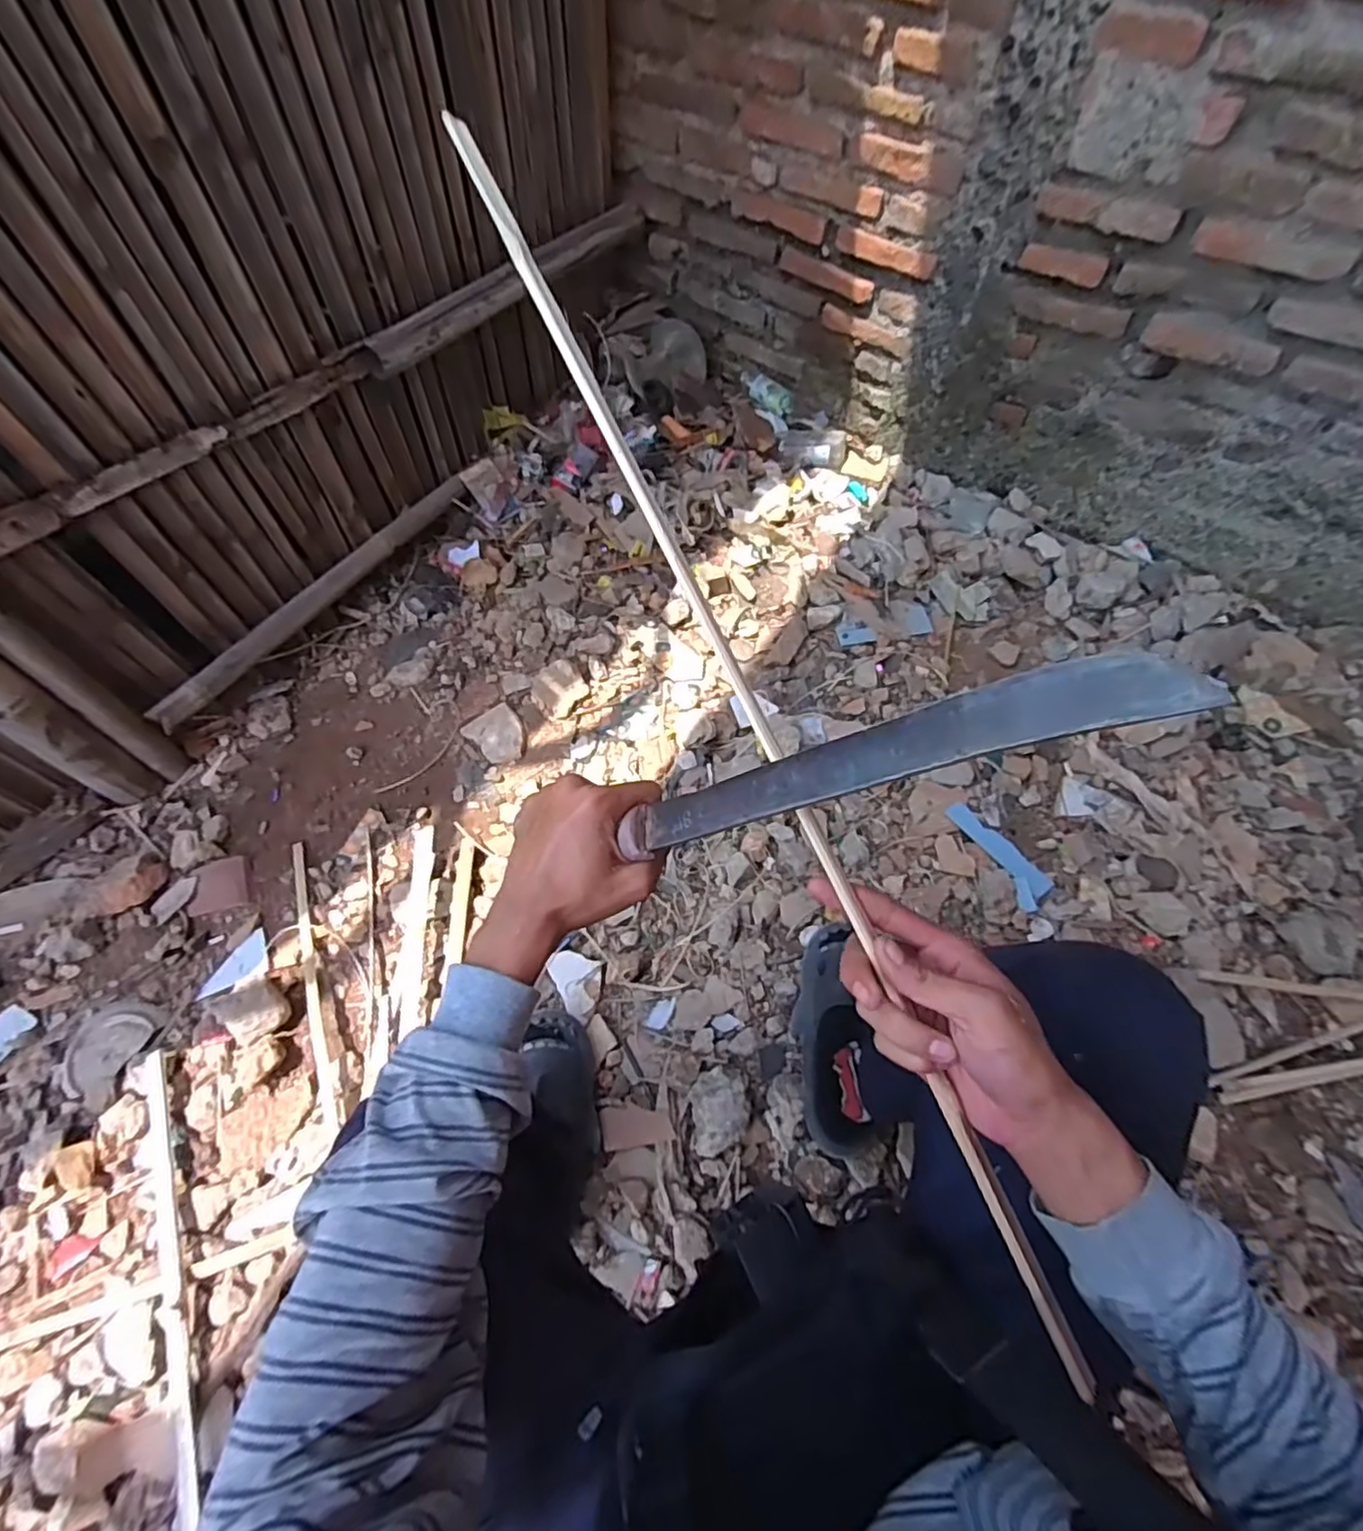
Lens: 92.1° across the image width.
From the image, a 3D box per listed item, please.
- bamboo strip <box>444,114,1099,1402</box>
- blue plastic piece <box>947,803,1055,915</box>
[{"bbox_3d":[0.054,-0.003,0.378,0.017,0.011,0.799,-27,90,-16],"label":"bamboo strip"},{"bbox_3d":[0.528,0.145,1.097,0.063,0.021,0.200,-29,67,-17],"label":"blue plastic piece"}]

